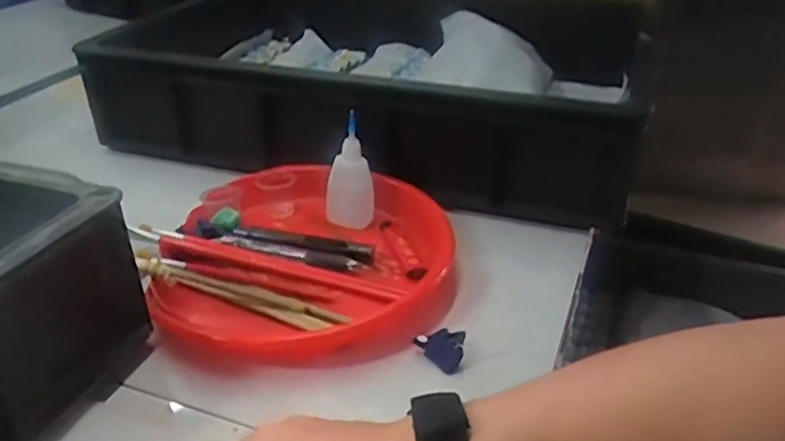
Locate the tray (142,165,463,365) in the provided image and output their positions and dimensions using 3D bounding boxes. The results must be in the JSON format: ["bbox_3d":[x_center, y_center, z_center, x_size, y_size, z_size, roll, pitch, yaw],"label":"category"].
[{"bbox_3d":[-0.069,0.028,0.545,0.240,0.033,0.235,-4,33,-8],"label":"tray"}]

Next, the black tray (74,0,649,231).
[{"bbox_3d":[0.008,-0.191,0.797,0.573,0.112,0.431,13,35,19],"label":"black tray"}]

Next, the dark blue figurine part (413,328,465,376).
[{"bbox_3d":[0.034,0.085,0.457,0.017,0.024,0.035,-24,40,-33],"label":"dark blue figurine part"}]

